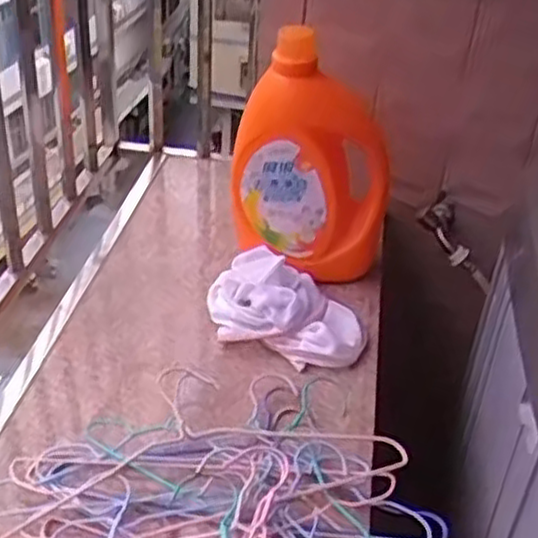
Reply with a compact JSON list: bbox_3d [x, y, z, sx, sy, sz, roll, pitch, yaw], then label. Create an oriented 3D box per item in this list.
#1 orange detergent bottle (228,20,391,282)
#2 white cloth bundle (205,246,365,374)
[{"bbox_3d":[0.049,-0.149,1.030,0.221,0.322,0.116,11,34,7],"label":"orange detergent bottle"},{"bbox_3d":[0.018,0.052,1.003,0.225,0.057,0.141,23,37,24],"label":"white cloth bundle"}]

